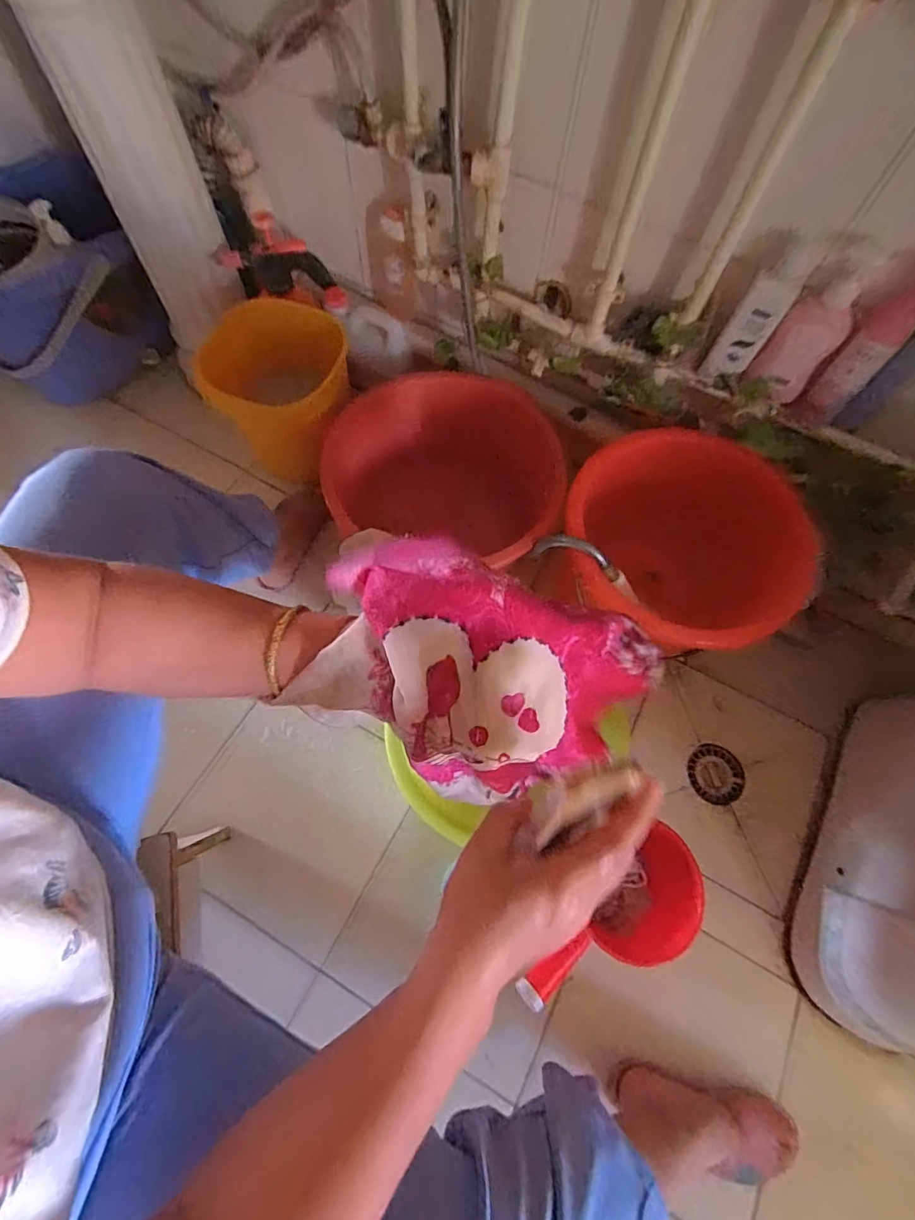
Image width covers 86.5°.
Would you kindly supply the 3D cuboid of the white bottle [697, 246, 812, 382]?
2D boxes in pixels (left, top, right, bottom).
[{"bbox_3d":[0.365,-0.356,0.602,0.049,0.149,0.041,35,69,11],"label":"white bottle"}]

